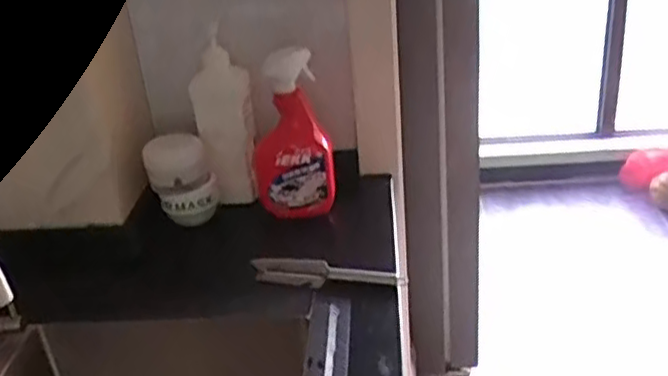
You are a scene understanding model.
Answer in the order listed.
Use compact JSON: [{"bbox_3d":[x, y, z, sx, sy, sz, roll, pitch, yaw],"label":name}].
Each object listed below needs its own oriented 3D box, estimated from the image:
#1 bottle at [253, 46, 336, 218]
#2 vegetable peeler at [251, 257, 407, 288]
[{"bbox_3d":[-0.066,-0.079,0.988,0.121,0.255,0.065,0,29,10],"label":"bottle"},{"bbox_3d":[-0.010,0.108,0.878,0.195,0.022,0.031,3,30,15],"label":"vegetable peeler"}]

